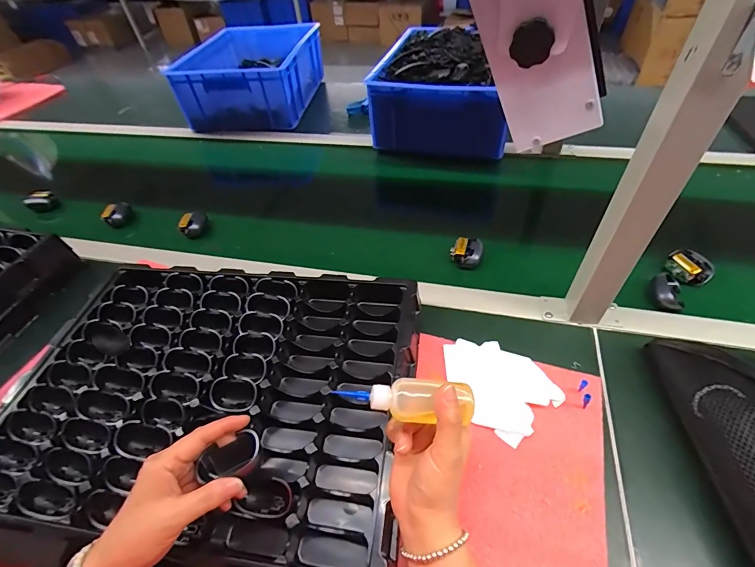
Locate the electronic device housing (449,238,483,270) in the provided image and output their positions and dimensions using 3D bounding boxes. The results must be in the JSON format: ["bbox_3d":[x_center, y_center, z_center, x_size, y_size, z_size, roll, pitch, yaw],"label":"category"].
[{"bbox_3d":[0.140,-0.049,0.581,0.048,0.029,0.044,-3,48,3],"label":"electronic device housing"}]

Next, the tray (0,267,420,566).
[{"bbox_3d":[-0.182,0.118,0.434,0.429,0.047,0.320,4,49,9],"label":"tray"}]

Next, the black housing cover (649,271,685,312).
[{"bbox_3d":[0.395,0.011,0.505,0.037,0.021,0.057,16,51,18],"label":"black housing cover"}]

